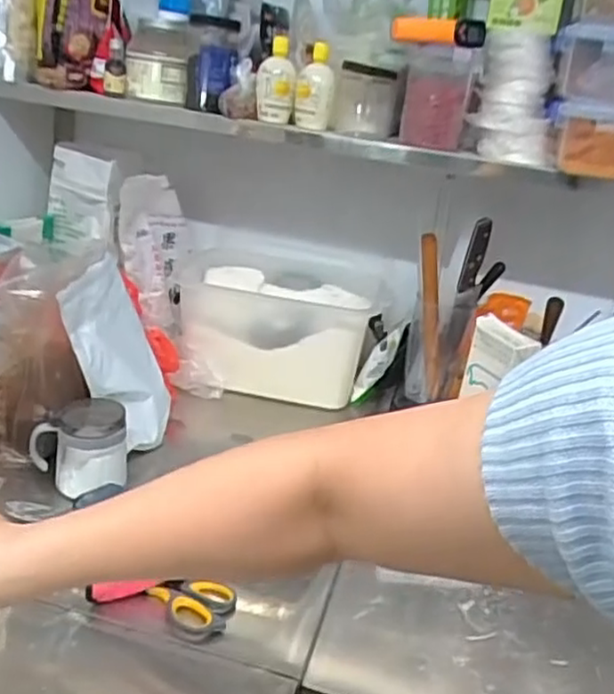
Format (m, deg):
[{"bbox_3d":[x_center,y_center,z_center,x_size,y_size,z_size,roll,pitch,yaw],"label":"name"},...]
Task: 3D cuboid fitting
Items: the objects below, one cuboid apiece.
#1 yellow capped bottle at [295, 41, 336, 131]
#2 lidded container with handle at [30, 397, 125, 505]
[{"bbox_3d":[0.013,-0.377,1.021,0.055,0.116,0.042,7,21,-3],"label":"yellow capped bottle"},{"bbox_3d":[-0.287,0.137,0.896,0.118,0.115,0.075,-3,24,-26],"label":"lidded container with handle"}]

